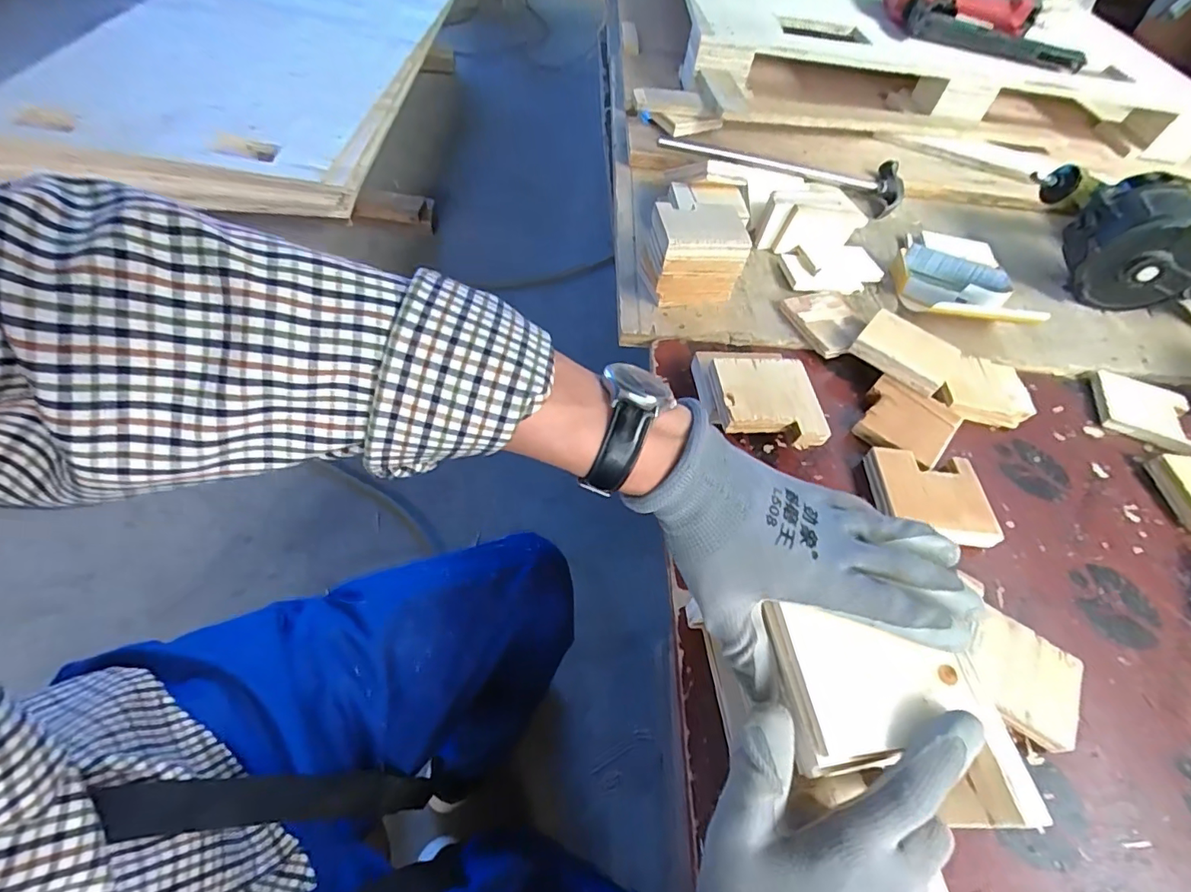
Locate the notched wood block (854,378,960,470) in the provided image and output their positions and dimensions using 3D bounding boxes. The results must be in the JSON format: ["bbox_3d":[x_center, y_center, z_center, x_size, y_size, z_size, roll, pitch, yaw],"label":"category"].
[{"bbox_3d":[0.302,-0.022,0.510,0.082,0.021,0.093,36,59,20],"label":"notched wood block"}]

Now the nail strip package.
[{"bbox_3d":[0.444,-0.214,0.638,0.132,0.040,0.216,15,54,6],"label":"nail strip package"}]

